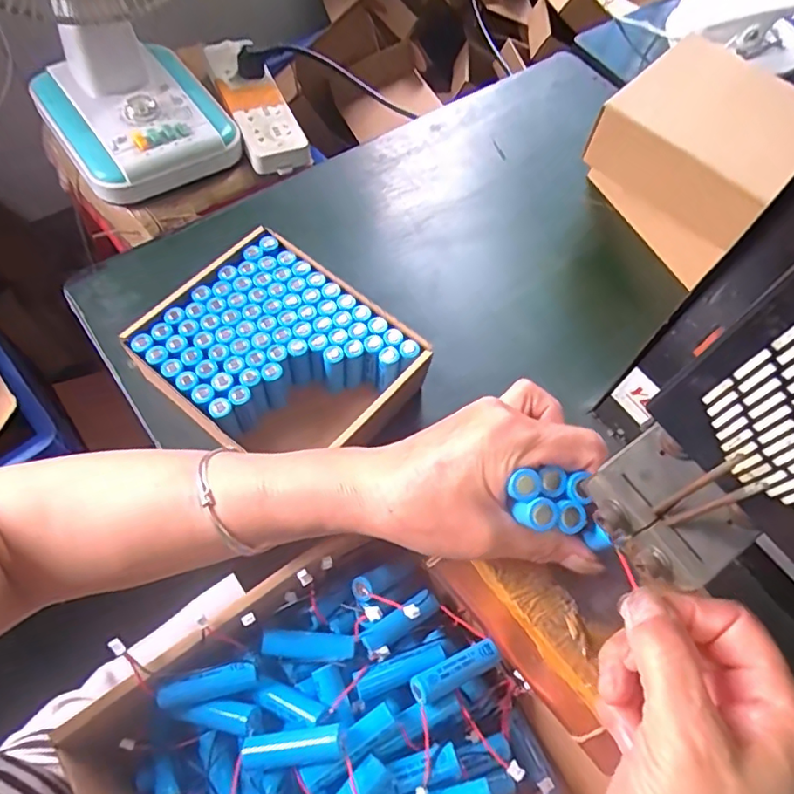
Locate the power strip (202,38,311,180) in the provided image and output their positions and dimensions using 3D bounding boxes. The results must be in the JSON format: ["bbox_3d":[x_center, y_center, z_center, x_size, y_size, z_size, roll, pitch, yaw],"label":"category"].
[{"bbox_3d":[-0.202,-0.415,0.779,0.080,0.041,0.267,-21,67,-13],"label":"power strip"}]

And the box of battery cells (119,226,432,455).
[{"bbox_3d":[-0.080,-0.021,0.398,0.165,0.058,0.139,37,67,14],"label":"box of battery cells"}]

